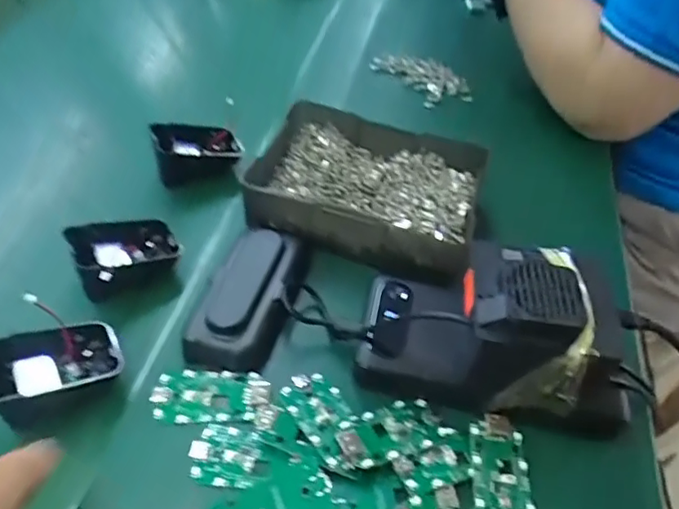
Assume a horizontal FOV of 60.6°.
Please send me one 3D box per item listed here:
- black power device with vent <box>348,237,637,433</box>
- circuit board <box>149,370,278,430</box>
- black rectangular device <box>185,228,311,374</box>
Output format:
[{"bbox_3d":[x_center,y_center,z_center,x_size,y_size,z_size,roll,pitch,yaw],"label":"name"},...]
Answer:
[{"bbox_3d":[0.089,0.038,0.325,0.147,0.073,0.075,7,48,4],"label":"black power device with vent"},{"bbox_3d":[-0.070,0.080,0.329,0.068,0.004,0.032,4,47,2],"label":"circuit board"},{"bbox_3d":[-0.056,0.021,0.365,0.051,0.028,0.104,10,48,7],"label":"black rectangular device"}]

